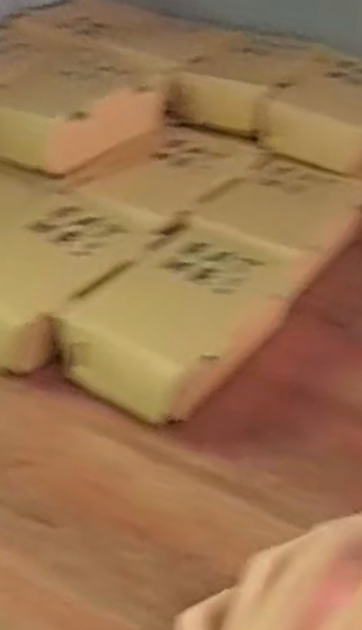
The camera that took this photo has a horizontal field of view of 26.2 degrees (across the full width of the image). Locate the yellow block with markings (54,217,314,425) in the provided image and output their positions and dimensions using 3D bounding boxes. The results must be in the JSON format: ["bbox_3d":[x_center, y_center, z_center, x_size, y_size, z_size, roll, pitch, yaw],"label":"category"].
[{"bbox_3d":[0.004,0.001,0.507,0.099,0.042,0.170,21,37,24],"label":"yellow block with markings"}]

